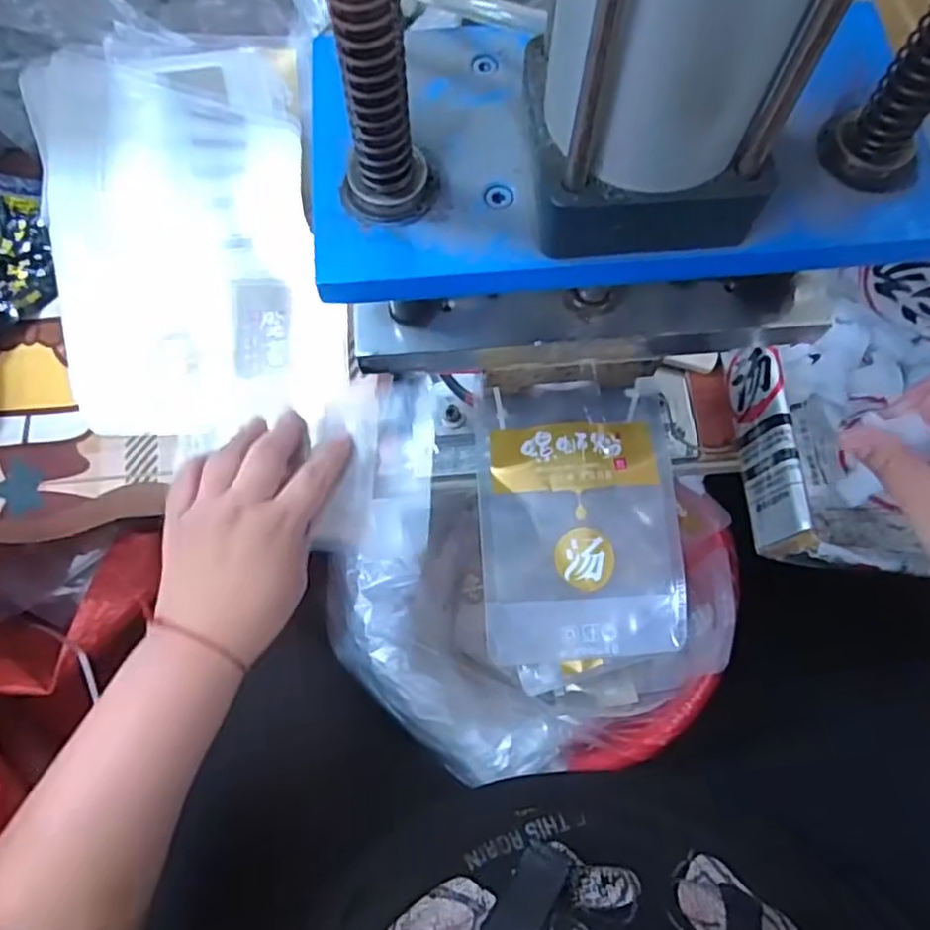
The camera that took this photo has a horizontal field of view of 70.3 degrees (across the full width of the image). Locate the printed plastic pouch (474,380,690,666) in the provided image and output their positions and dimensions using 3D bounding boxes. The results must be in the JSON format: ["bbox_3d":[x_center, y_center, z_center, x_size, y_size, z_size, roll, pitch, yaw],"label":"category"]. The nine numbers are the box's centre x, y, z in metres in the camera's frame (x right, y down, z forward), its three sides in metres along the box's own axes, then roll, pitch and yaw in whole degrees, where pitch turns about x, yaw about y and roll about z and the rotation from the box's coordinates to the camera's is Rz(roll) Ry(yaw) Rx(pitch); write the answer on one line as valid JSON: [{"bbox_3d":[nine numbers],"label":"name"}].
[{"bbox_3d":[0.067,0.028,0.392,0.115,0.024,0.163,-4,72,-2],"label":"printed plastic pouch"}]

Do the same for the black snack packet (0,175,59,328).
[{"bbox_3d":[-0.342,-0.152,0.493,0.069,0.026,0.141,8,72,2],"label":"black snack packet"}]

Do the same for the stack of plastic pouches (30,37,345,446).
[{"bbox_3d":[-0.200,-0.165,0.483,0.189,0.022,0.280,-12,86,-3],"label":"stack of plastic pouches"}]

